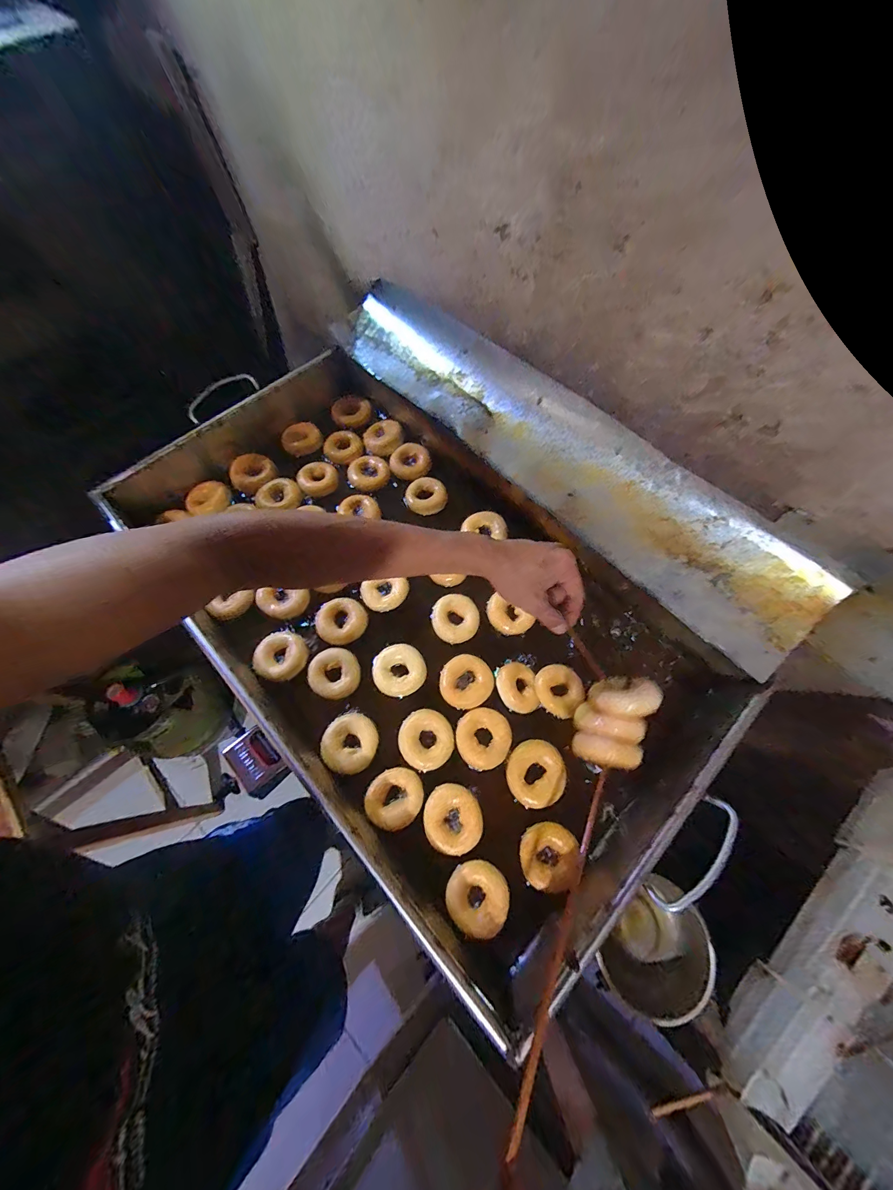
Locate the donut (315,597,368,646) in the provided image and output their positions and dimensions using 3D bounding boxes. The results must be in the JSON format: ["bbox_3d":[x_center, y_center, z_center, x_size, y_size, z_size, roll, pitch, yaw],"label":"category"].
[{"bbox_3d":[-0.160,0.040,0.575,0.073,0.019,0.070,0,68,-1],"label":"donut"}]

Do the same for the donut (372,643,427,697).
[{"bbox_3d":[-0.068,0.110,0.544,0.072,0.027,0.070,0,68,-1],"label":"donut"}]

